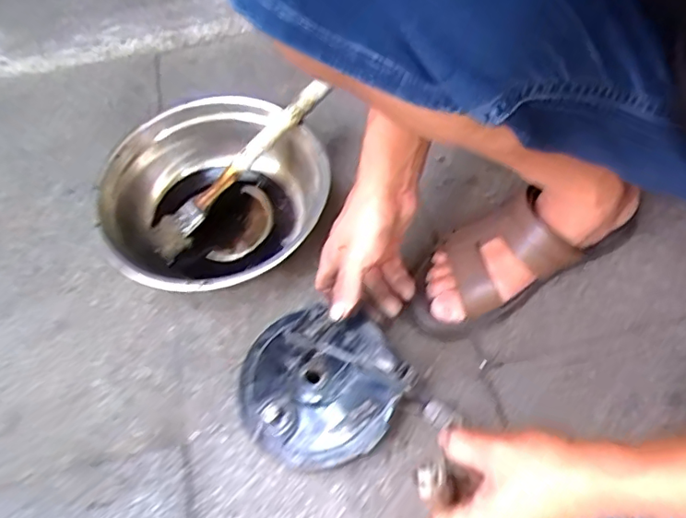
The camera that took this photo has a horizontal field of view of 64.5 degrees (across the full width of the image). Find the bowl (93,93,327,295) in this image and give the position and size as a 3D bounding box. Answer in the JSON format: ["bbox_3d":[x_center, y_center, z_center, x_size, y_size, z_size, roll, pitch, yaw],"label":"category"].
[{"bbox_3d":[-0.144,-0.064,0.603,0.238,0.098,0.230,-1,59,2],"label":"bowl"}]

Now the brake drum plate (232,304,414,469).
[{"bbox_3d":[-0.023,0.110,0.494,0.143,0.060,0.141,-1,59,2],"label":"brake drum plate"}]

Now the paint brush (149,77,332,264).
[{"bbox_3d":[-0.119,-0.104,0.615,0.265,0.023,0.045,-44,64,4],"label":"paint brush"}]

